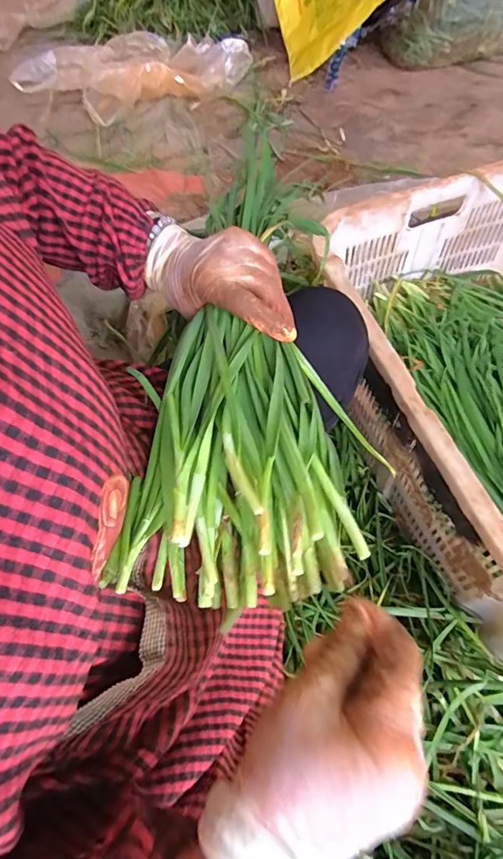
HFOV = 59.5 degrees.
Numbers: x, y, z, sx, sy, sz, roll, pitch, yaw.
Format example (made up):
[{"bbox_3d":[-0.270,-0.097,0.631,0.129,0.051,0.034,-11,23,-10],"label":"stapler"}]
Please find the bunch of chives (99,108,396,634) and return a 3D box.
[{"bbox_3d":[0.010,-0.080,0.380,0.146,0.112,0.430,3,58,4],"label":"bunch of chives"}]

